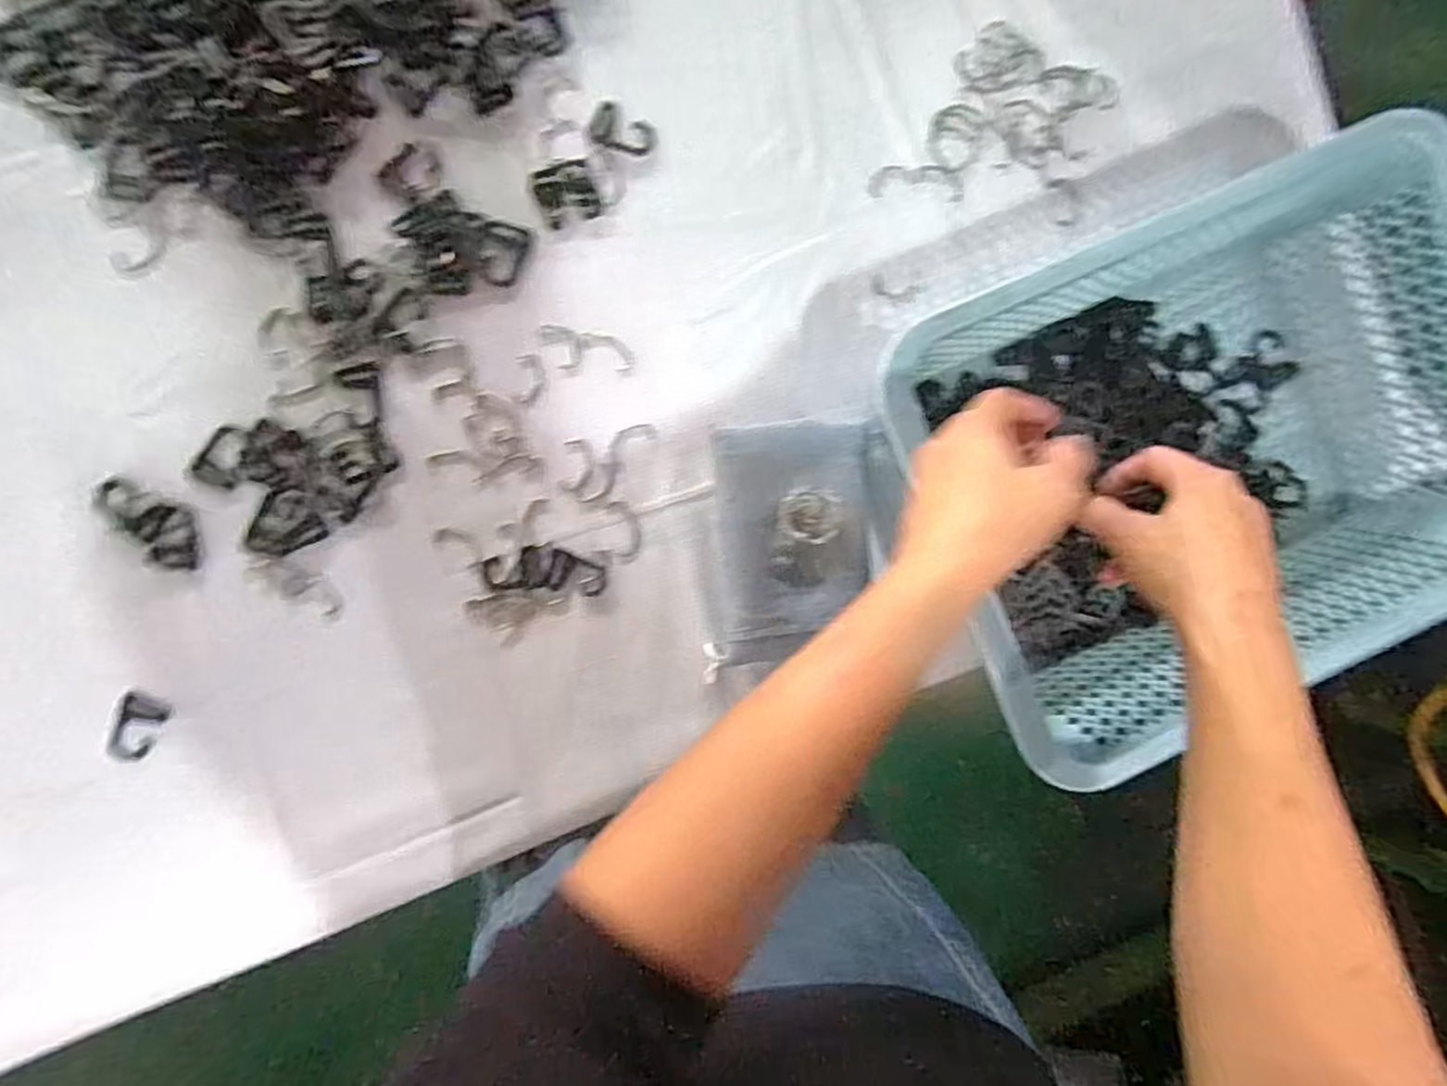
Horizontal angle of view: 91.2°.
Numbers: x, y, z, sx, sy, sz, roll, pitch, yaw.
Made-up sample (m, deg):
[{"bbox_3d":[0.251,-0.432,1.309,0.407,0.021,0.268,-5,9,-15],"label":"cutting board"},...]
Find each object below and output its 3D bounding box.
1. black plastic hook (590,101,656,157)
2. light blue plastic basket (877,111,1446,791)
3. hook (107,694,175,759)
[{"bbox_3d":[-0.067,-0.278,0.479,0.042,0.004,0.027,21,90,-6],"label":"black plastic hook"},{"bbox_3d":[0.303,-0.055,0.473,0.377,0.124,0.289,-24,94,-5],"label":"light blue plastic basket"},{"bbox_3d":[-0.383,0.122,0.464,0.028,0.005,0.044,22,89,-7],"label":"hook"}]

